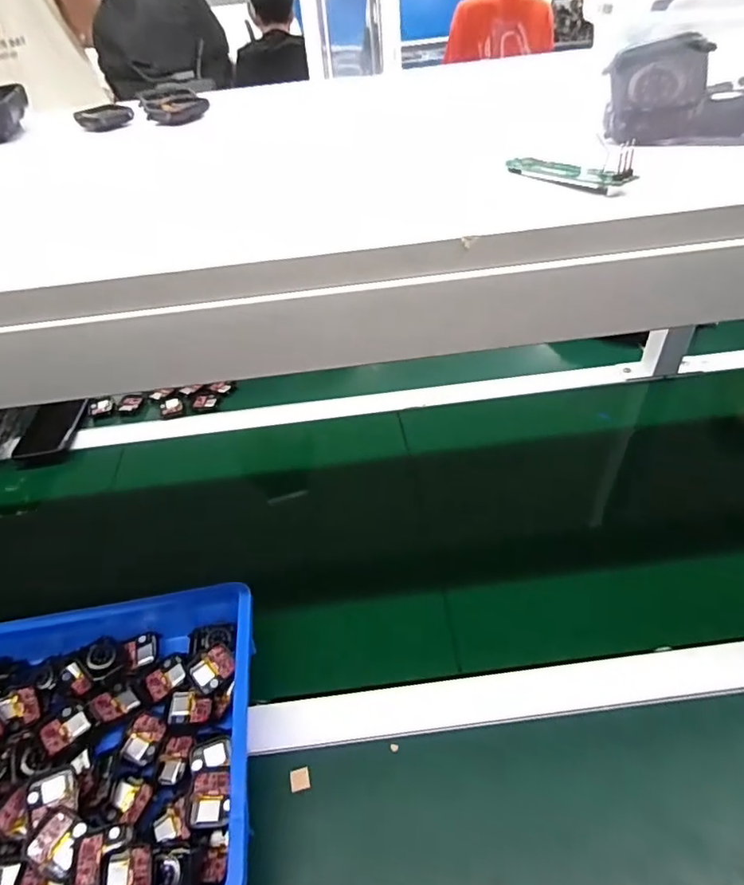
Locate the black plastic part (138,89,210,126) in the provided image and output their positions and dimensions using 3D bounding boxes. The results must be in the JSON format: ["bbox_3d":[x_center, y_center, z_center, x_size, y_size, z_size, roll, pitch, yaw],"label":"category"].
[{"bbox_3d":[-0.159,-0.271,0.430,0.050,0.016,0.054,-17,44,-12],"label":"black plastic part"}]

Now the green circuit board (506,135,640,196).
[{"bbox_3d":[0.097,-0.136,0.257,0.027,0.021,0.071,-32,49,-25],"label":"green circuit board"}]

